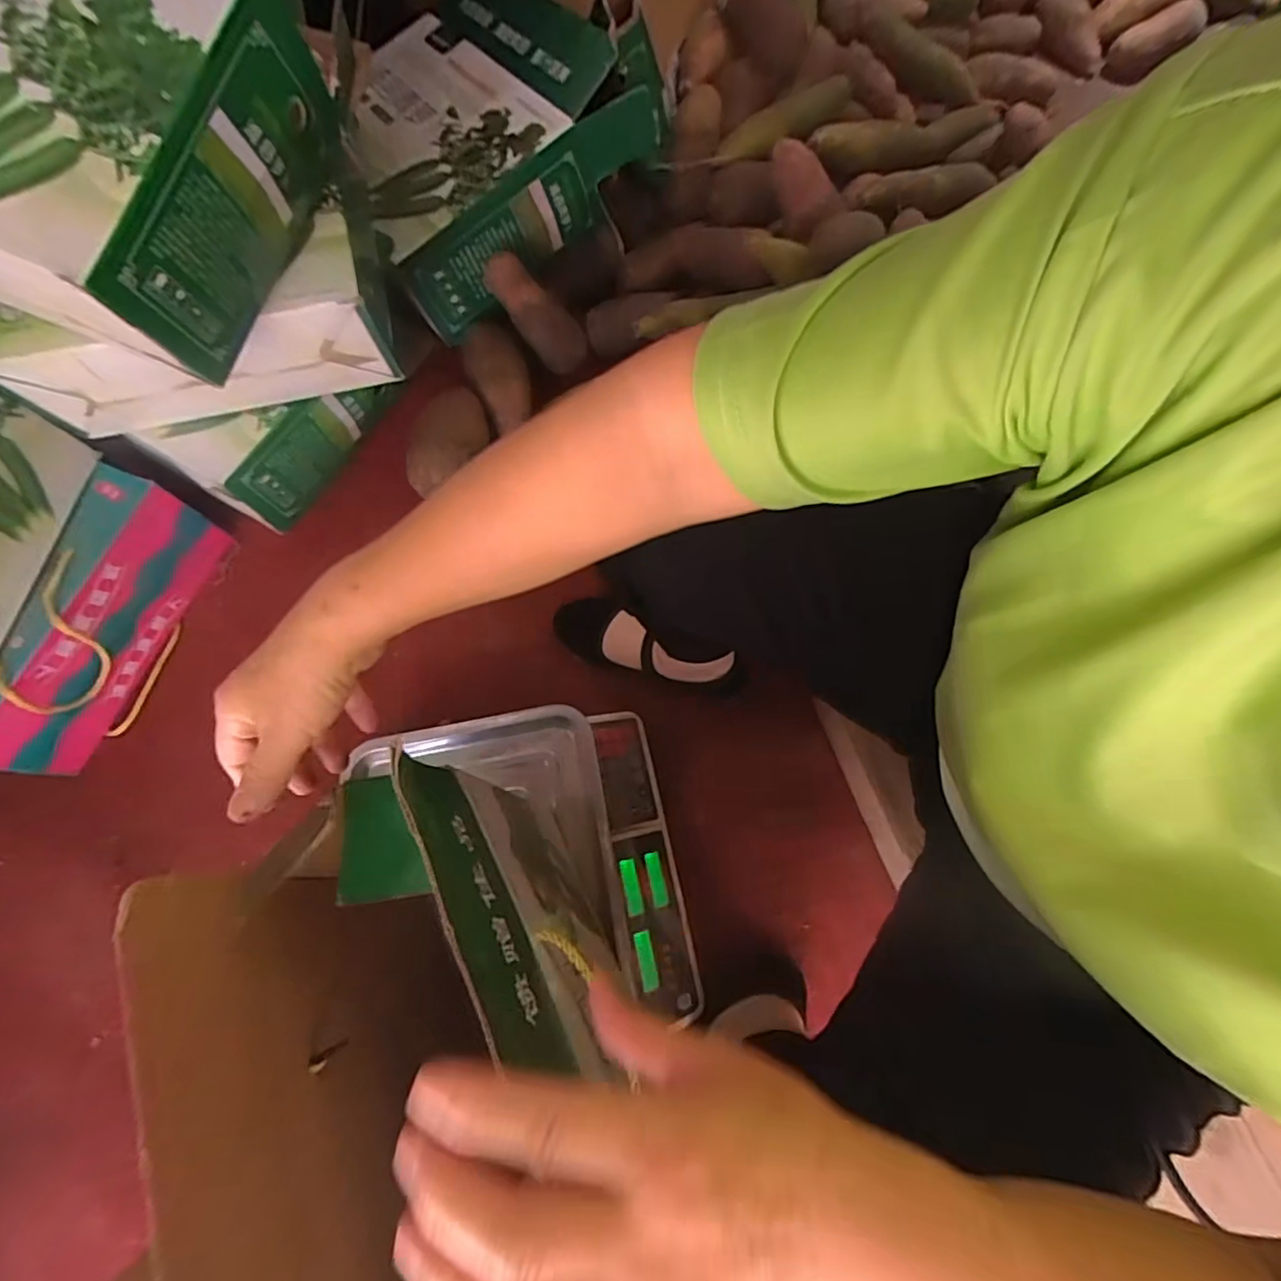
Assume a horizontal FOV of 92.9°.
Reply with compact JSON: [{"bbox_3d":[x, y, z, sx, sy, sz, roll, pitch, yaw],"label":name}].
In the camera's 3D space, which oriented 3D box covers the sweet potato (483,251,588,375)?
[{"bbox_3d":[-0.139,-0.424,0.801,0.062,0.162,0.054,12,72,41],"label":"sweet potato"}]

